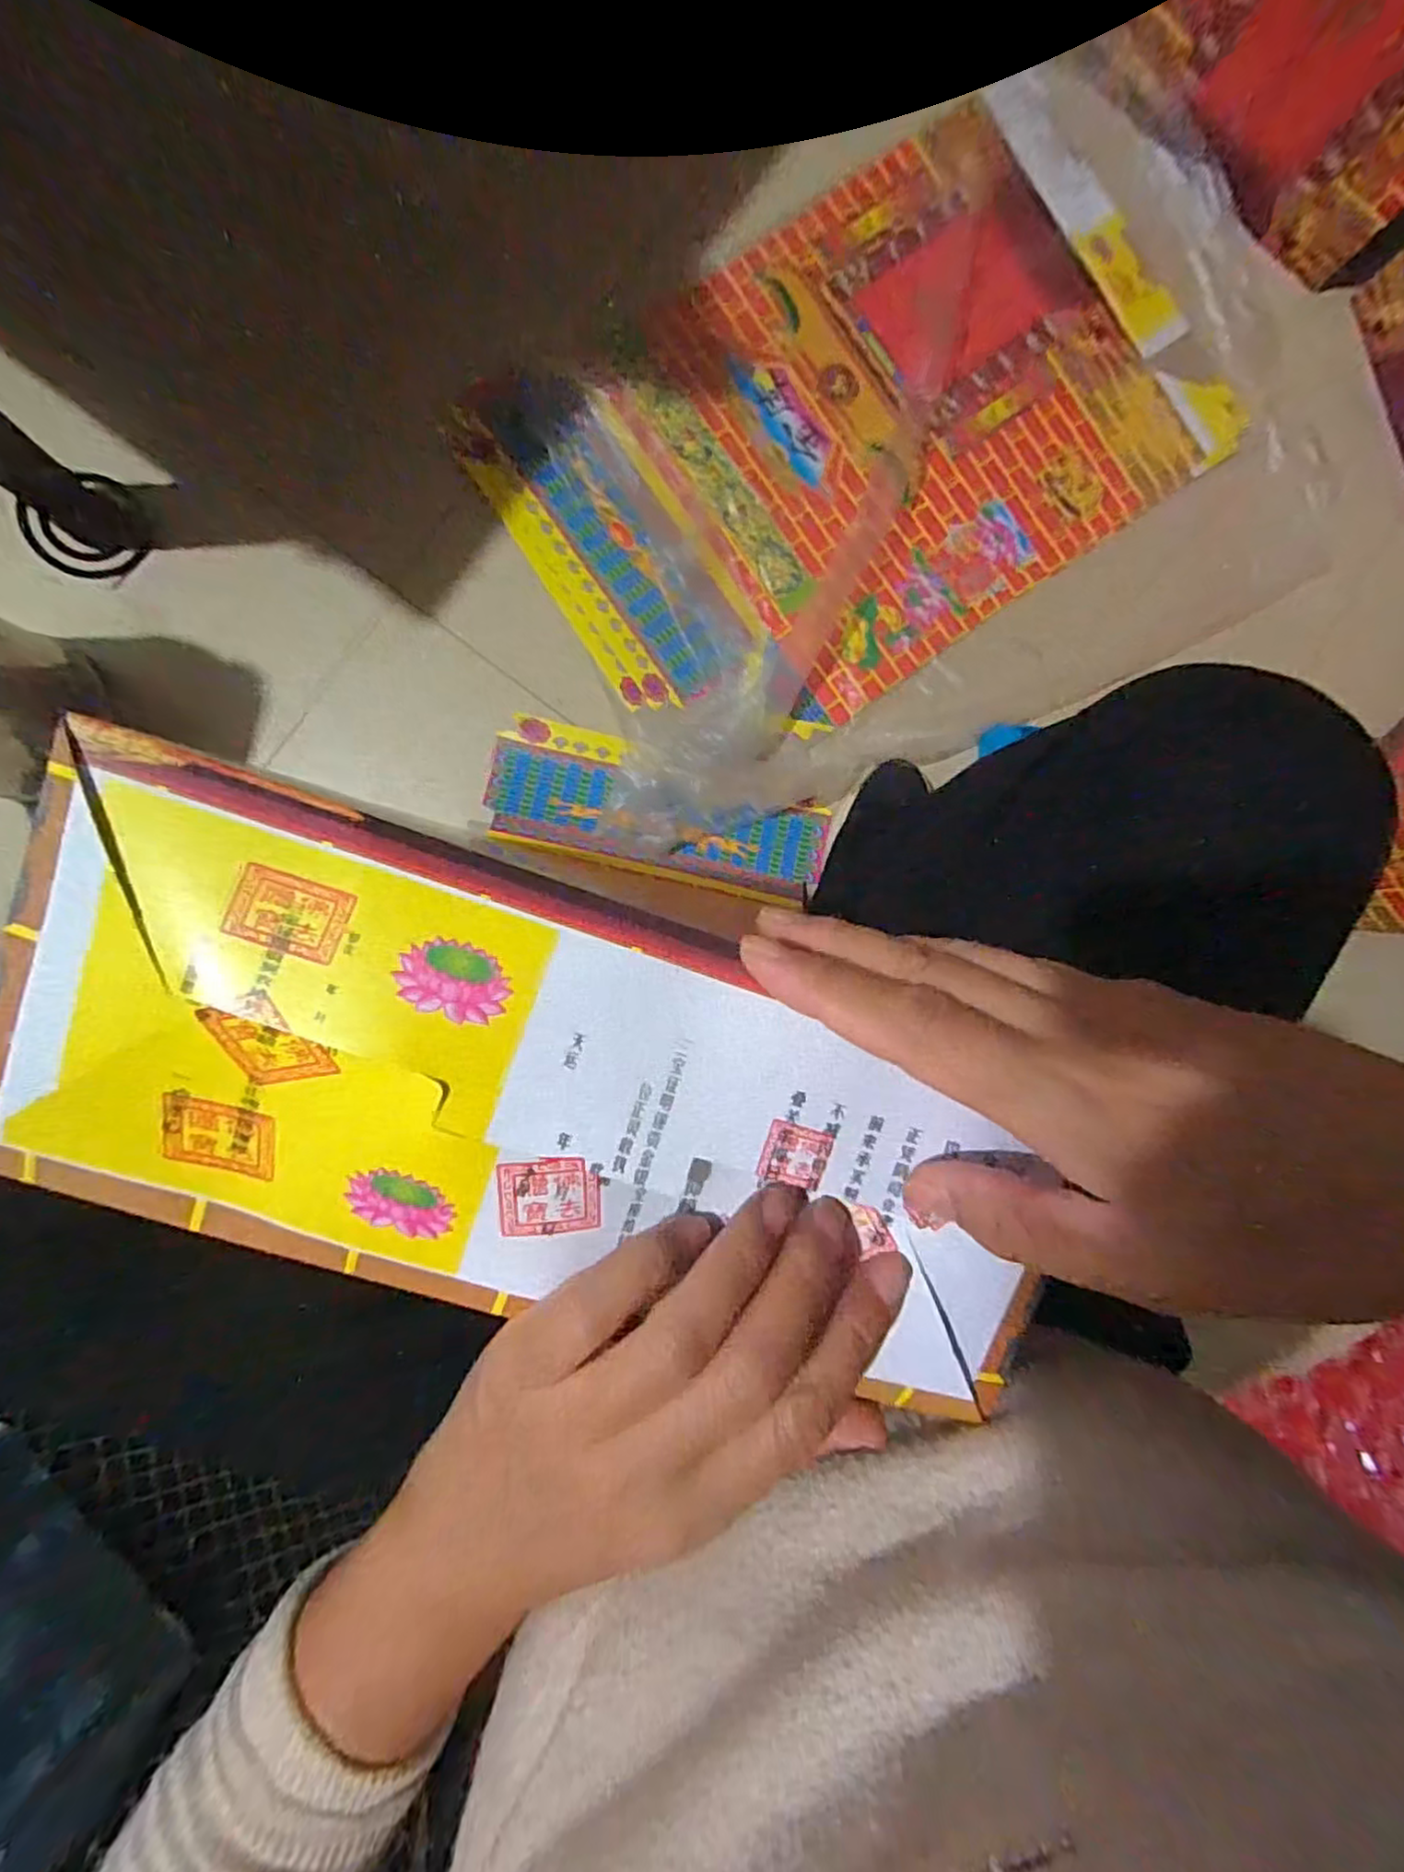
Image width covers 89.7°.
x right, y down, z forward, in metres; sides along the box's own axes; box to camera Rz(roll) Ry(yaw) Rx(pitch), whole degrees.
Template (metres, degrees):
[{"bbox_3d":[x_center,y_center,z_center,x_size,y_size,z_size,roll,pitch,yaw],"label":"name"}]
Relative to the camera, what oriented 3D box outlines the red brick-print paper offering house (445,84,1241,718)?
[{"bbox_3d":[0.167,-0.501,0.710,0.686,0.020,0.424,-35,93,-4],"label":"red brick-print paper offering house"}]

